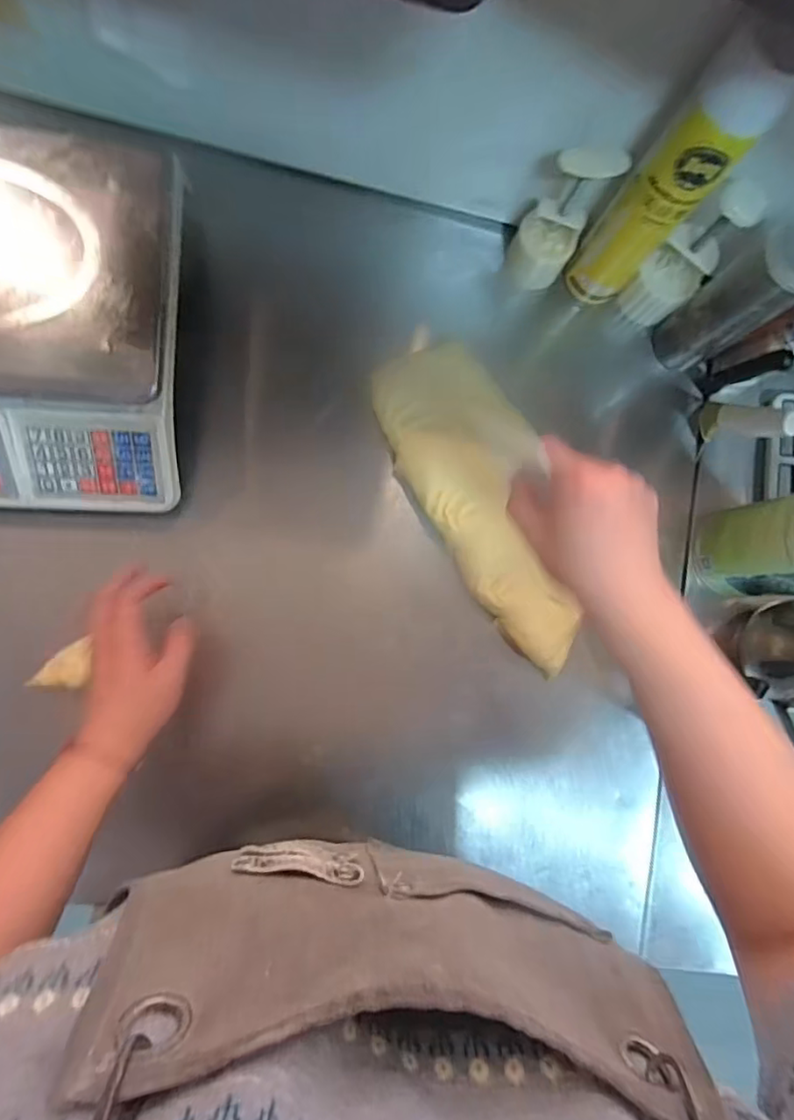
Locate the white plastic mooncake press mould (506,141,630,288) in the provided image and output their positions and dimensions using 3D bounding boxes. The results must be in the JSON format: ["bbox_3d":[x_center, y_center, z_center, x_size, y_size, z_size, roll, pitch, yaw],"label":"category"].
[{"bbox_3d":[0.175,-0.364,0.581,0.065,0.158,0.077,38,81,-4],"label":"white plastic mooncake press mould"}]

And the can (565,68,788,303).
[{"bbox_3d":[0.248,-0.340,0.525,0.066,0.273,0.070,1,85,-8],"label":"can"}]

